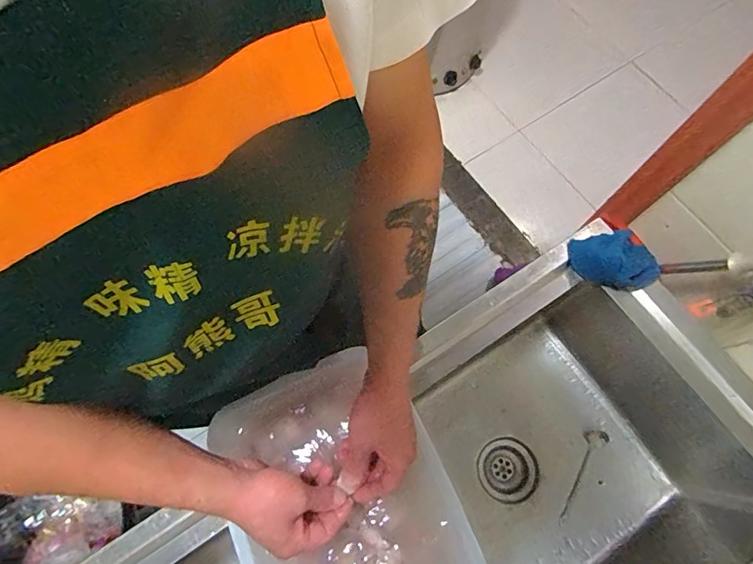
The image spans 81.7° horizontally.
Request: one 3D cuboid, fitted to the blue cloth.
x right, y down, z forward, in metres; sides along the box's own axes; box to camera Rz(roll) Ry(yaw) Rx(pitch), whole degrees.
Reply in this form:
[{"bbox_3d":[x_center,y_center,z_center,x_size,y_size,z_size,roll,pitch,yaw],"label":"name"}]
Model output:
[{"bbox_3d":[0.368,-0.032,0.686,0.124,0.034,0.096,-10,71,-2],"label":"blue cloth"}]

